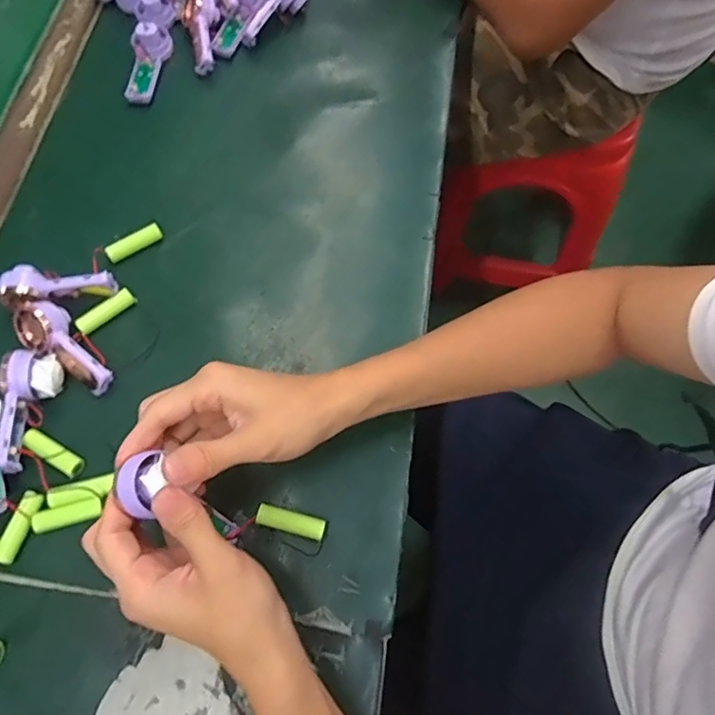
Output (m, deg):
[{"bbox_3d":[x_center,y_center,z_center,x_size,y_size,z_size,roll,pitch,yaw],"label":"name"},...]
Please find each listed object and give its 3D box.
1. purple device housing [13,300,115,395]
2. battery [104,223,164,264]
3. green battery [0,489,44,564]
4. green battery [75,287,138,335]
[{"bbox_3d":[-0.235,-0.011,0.445,0.091,0.030,0.038,32,72,13],"label":"purple device housing"},{"bbox_3d":[-0.200,-0.103,0.495,0.051,0.011,0.015,-32,71,-11],"label":"battery"},{"bbox_3d":[-0.247,0.122,0.400,0.016,0.014,0.051,18,69,8],"label":"green battery"},{"bbox_3d":[-0.216,-0.040,0.472,0.052,0.011,0.014,-42,73,-15],"label":"green battery"}]

